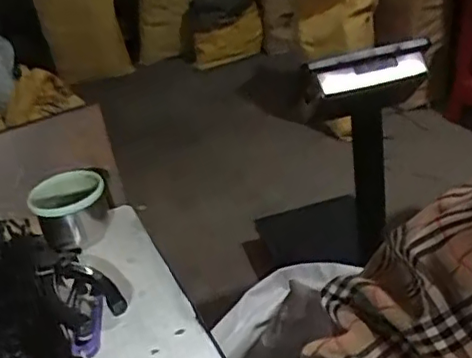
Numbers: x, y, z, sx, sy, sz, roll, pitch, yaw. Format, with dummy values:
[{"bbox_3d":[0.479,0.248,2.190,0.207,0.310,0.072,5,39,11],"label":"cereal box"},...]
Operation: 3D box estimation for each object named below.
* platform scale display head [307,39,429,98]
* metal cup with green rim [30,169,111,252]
[{"bbox_3d":[0.239,-0.197,1.052,0.221,0.061,0.063,-23,32,-20],"label":"platform scale display head"},{"bbox_3d":[-0.153,0.035,0.570,0.071,0.055,0.080,-17,30,-13],"label":"metal cup with green rim"}]

